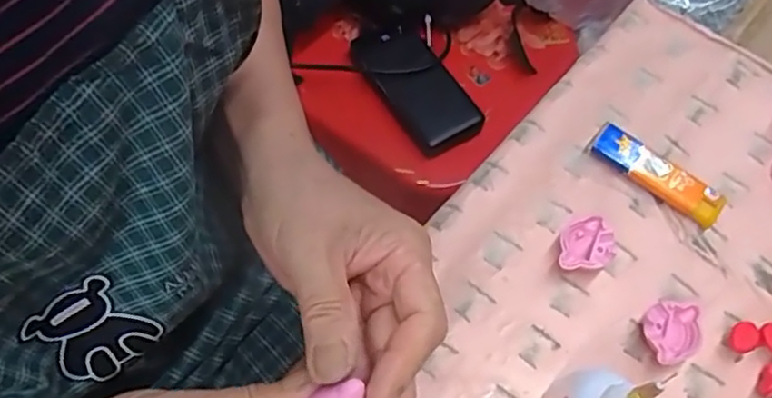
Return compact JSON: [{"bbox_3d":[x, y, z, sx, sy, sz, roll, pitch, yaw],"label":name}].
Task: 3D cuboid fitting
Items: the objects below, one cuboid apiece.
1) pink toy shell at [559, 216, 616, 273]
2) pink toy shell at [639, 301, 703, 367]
[{"bbox_3d":[0.108,0.025,0.356,0.029,0.014,0.031,2,63,-4],"label":"pink toy shell"},{"bbox_3d":[0.147,0.068,0.339,0.030,0.013,0.029,2,63,-4],"label":"pink toy shell"}]

